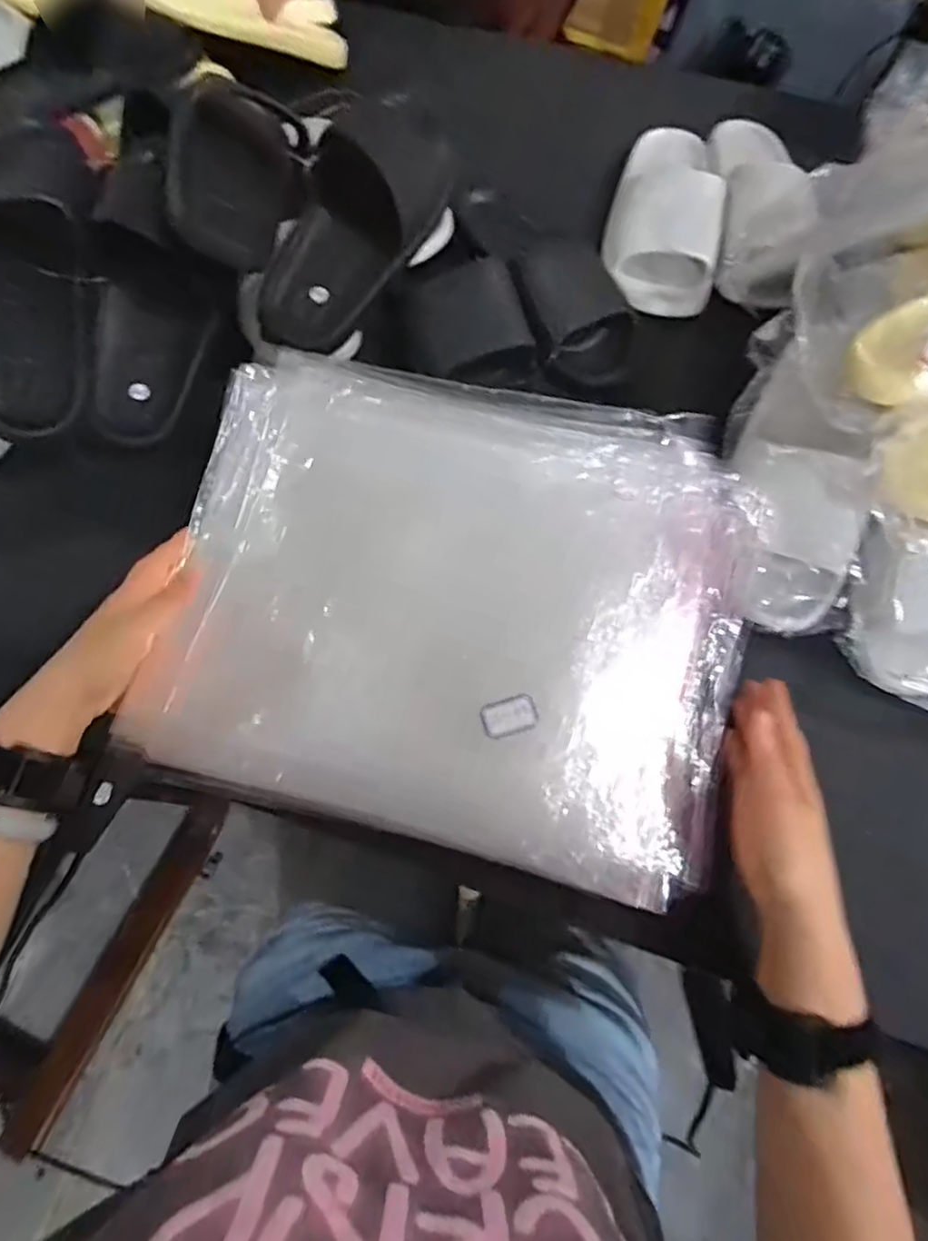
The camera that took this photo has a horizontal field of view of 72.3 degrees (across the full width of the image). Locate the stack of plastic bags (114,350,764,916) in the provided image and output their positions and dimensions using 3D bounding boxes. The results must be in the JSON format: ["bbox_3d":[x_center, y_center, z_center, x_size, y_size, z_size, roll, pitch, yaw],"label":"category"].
[{"bbox_3d":[-0.007,-0.025,0.473,0.408,0.048,0.359,14,68,4],"label":"stack of plastic bags"}]

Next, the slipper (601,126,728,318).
[{"bbox_3d":[0.211,-0.437,0.670,0.108,0.065,0.240,8,68,2],"label":"slipper"}]

